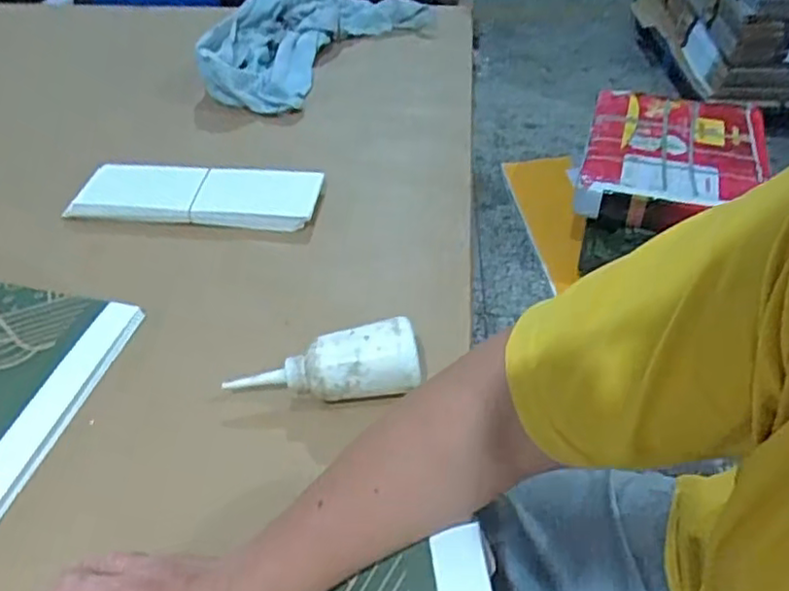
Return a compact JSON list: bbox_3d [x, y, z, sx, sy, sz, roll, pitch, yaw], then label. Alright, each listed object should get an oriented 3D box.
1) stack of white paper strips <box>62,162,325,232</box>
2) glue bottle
[{"bbox_3d":[-0.232,-0.125,0.786,0.275,0.021,0.099,3,43,5],"label":"stack of white paper strips"},{"bbox_3d":[-0.059,0.063,0.555,0.168,0.054,0.045,-12,43,10],"label":"glue bottle"}]

